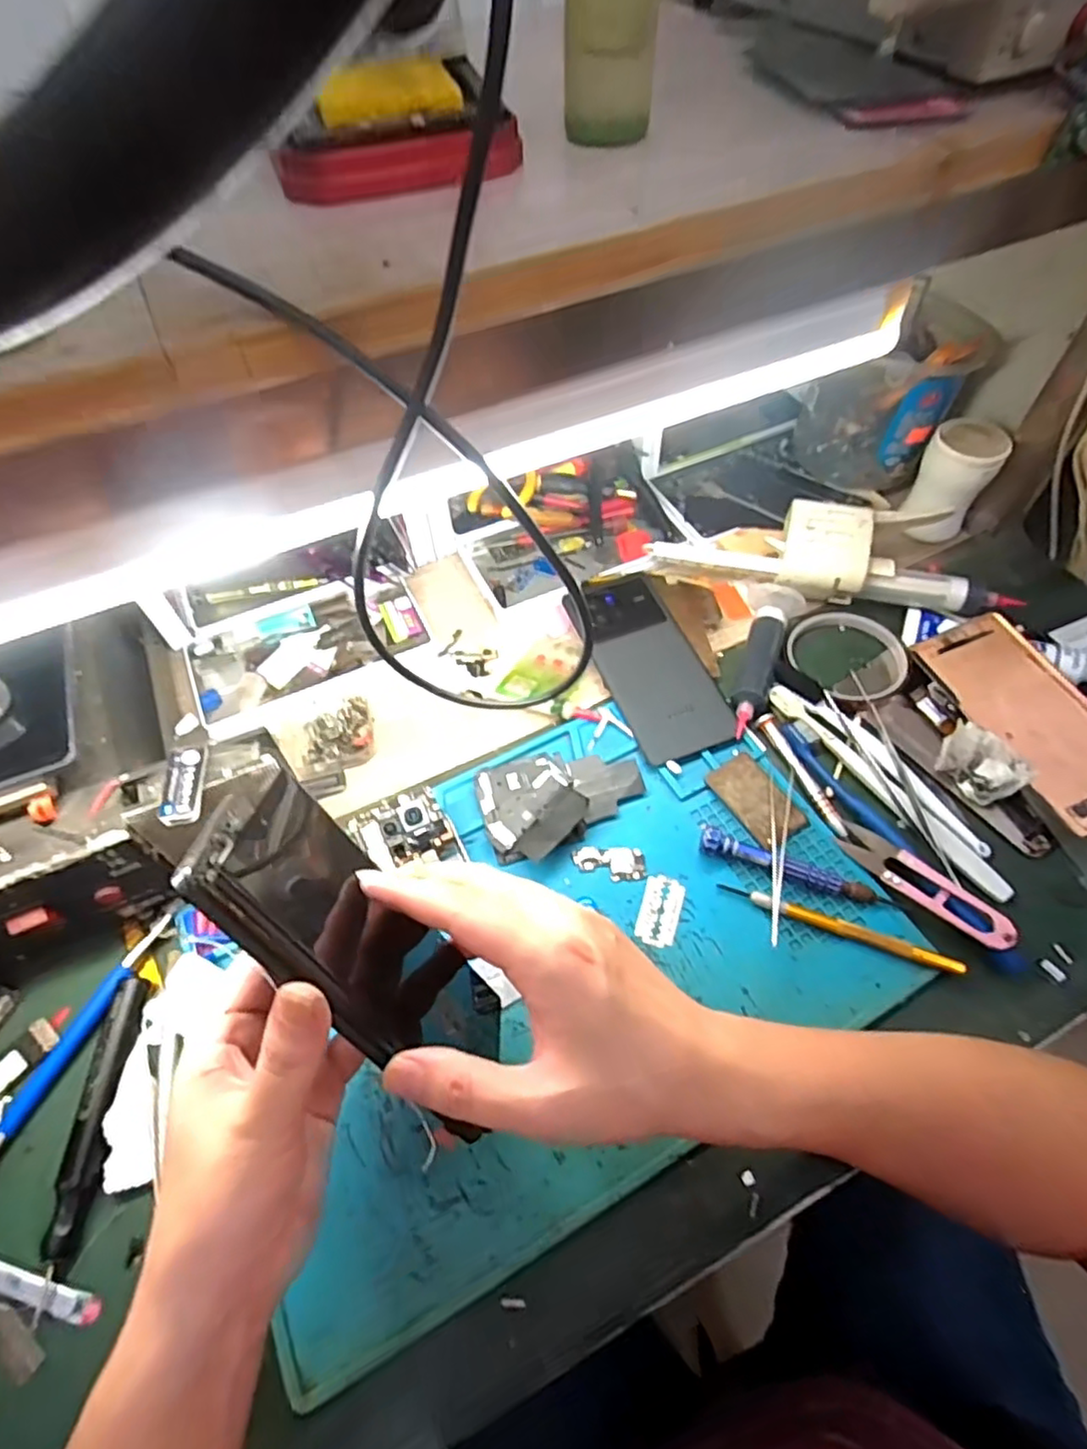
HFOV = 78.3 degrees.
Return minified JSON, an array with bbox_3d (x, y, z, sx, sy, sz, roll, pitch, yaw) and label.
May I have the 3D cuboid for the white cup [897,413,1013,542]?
[{"bbox_3d":[0.330,-0.195,0.542,0.056,0.082,0.066,32,64,19],"label":"white cup"}]

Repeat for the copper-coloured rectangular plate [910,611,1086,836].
[{"bbox_3d":[0.330,-0.007,0.448,0.077,0.010,0.160,-20,57,-1],"label":"copper-coloured rectangular plate"}]

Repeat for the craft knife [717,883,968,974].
[{"bbox_3d":[0.170,0.116,0.387,0.133,0.011,0.009,18,60,12],"label":"craft knife"}]

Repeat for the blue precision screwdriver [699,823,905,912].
[{"bbox_3d":[0.154,0.088,0.403,0.118,0.015,0.015,18,60,12],"label":"blue precision screwdriver"}]

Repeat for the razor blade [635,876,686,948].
[{"bbox_3d":[0.070,0.111,0.400,0.024,0.004,0.042,16,59,11],"label":"razor blade"}]

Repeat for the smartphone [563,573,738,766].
[{"bbox_3d":[0.079,-0.047,0.497,0.073,0.011,0.158,-20,60,-11],"label":"smartphone"}]

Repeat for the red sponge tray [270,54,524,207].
[{"bbox_3d":[-0.061,-0.234,0.262,0.092,0.026,0.058,-21,60,-12],"label":"red sponge tray"}]

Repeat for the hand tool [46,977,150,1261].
[{"bbox_3d":[-0.229,0.198,0.347,0.022,0.015,0.121,-4,58,-1],"label":"hand tool"}]

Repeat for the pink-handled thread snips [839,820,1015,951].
[{"bbox_3d":[0.220,0.093,0.391,0.021,0.011,0.102,-37,51,-20],"label":"pink-handled thread snips"}]

